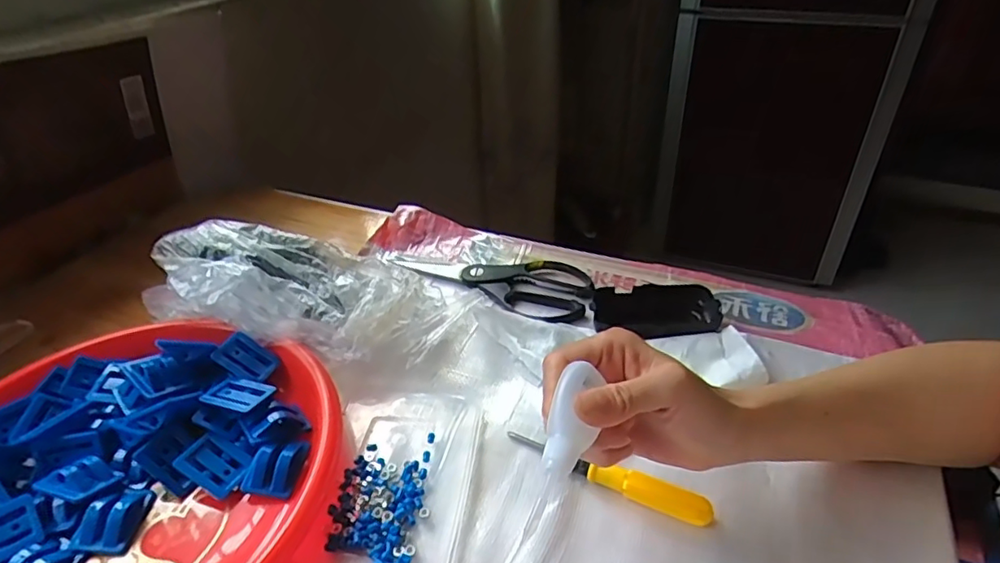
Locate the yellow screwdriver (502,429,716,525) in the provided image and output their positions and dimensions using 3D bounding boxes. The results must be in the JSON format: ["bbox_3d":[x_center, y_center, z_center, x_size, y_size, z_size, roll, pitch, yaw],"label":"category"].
[{"bbox_3d":[0.072,0.132,0.387,0.142,0.018,0.014,15,41,23],"label":"yellow screwdriver"}]

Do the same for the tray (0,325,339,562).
[{"bbox_3d":[-0.266,0.134,0.379,0.271,0.047,0.276,-2,37,2],"label":"tray"}]

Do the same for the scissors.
[{"bbox_3d":[-0.005,-0.010,0.583,0.210,0.007,0.090,19,43,27],"label":"scissors"}]

